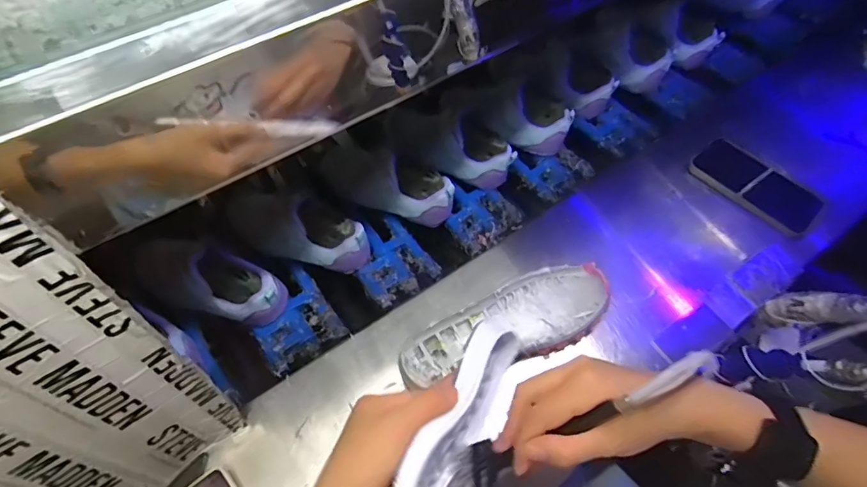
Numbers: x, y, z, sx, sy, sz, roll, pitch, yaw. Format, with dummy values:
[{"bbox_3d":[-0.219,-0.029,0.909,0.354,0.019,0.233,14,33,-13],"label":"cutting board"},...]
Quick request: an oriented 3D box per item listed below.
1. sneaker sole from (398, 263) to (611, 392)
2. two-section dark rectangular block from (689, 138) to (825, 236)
[{"bbox_3d":[0.079,0.088,0.509,0.239,0.025,0.085,-21,61,-14],"label":"sneaker sole"},{"bbox_3d":[0.422,-0.078,0.621,0.083,0.019,0.154,-33,65,-25],"label":"two-section dark rectangular block"}]

